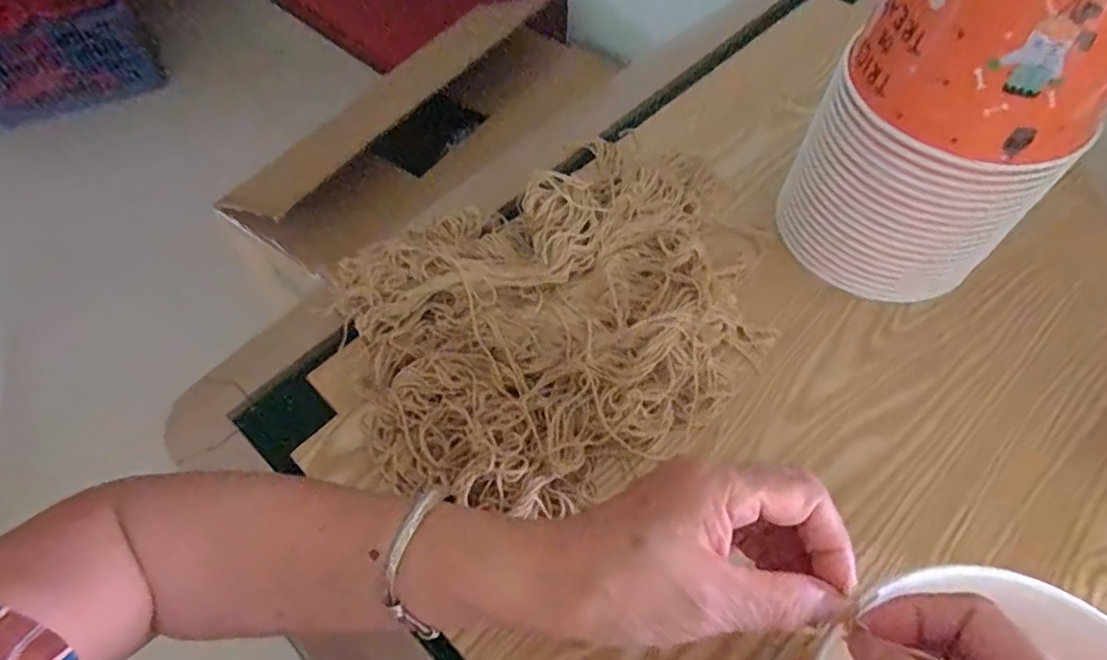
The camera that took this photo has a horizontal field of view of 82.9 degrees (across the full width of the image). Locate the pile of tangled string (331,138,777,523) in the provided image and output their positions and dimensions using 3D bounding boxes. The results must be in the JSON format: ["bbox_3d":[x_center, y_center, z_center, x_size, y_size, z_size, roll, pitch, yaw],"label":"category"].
[{"bbox_3d":[0.022,-0.022,0.460,0.343,0.061,0.285,-29,63,-17],"label":"pile of tangled string"}]

